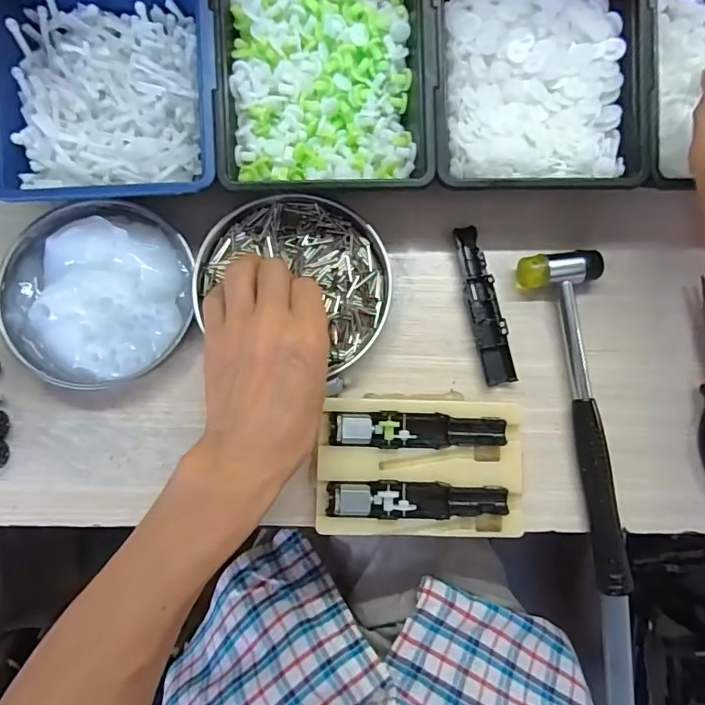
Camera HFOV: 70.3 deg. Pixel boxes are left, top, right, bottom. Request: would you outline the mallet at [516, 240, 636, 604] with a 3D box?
[{"bbox_3d":[0.171,0.044,0.356,0.059,0.022,0.238,-9,82,-4],"label":"mallet"}]

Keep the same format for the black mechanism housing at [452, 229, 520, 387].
[{"bbox_3d":[0.096,-0.035,0.373,0.022,0.010,0.118,-13,82,-5],"label":"black mechanism housing"}]

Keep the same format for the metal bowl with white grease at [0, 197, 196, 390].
[{"bbox_3d":[-0.179,-0.043,0.350,0.132,0.034,0.128,0,81,-3],"label":"metal bowl with white grease"}]

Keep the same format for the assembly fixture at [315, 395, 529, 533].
[{"bbox_3d":[0.047,0.078,0.344,0.137,0.031,0.088,2,81,-2],"label":"assembly fixture"}]

